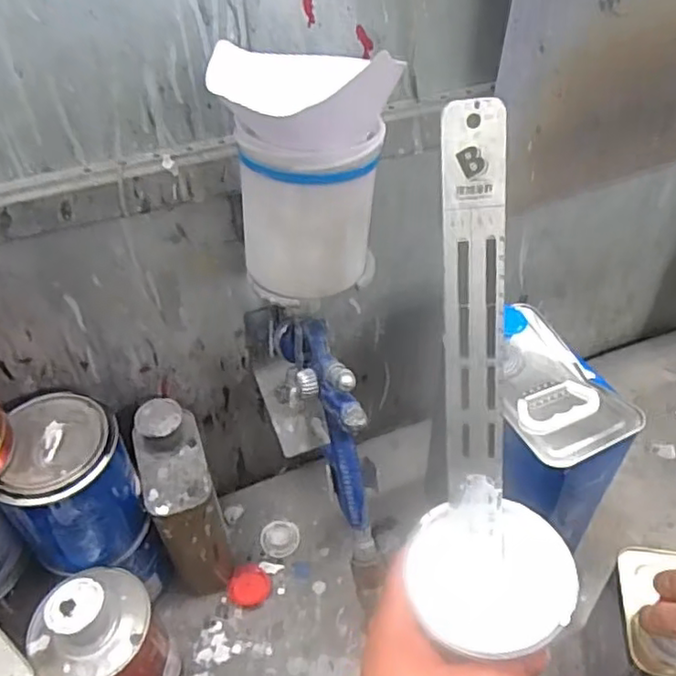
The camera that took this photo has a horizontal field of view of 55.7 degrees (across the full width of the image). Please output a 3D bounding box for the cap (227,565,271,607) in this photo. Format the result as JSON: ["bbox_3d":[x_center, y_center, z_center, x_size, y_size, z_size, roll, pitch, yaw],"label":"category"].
[{"bbox_3d":[-0.094,0.266,0.686,0.041,0.009,0.043,0,44,0],"label":"cap"}]

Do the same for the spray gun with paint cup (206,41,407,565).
[{"bbox_3d":[-0.014,-0.025,0.438,0.100,0.286,0.186,-7,45,-6],"label":"spray gun with paint cup"}]

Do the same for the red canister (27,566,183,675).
[{"bbox_3d":[-0.205,0.279,0.569,0.099,0.180,0.097,29,51,27],"label":"red canister"}]

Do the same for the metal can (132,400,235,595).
[{"bbox_3d":[-0.155,0.171,0.654,0.071,0.210,0.106,-16,46,-15],"label":"metal can"}]

